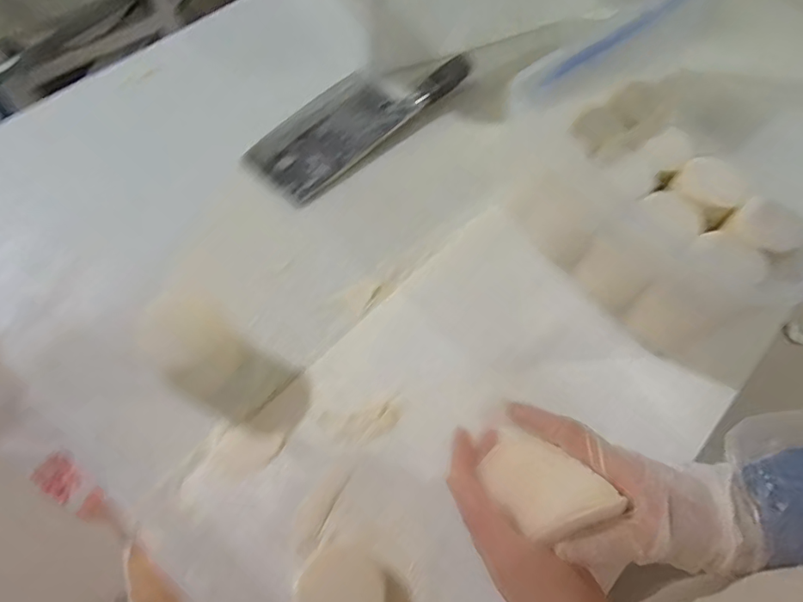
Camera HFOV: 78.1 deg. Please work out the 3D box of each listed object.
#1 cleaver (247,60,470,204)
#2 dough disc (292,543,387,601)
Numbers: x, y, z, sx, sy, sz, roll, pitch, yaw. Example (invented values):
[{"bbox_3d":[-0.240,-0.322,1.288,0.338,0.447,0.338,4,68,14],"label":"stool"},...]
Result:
[{"bbox_3d":[-0.049,-0.238,0.612,0.113,0.032,0.304,42,69,16],"label":"cleaver"},{"bbox_3d":[-0.046,0.226,0.378,0.066,0.007,0.067,1,63,-3],"label":"dough disc"}]

